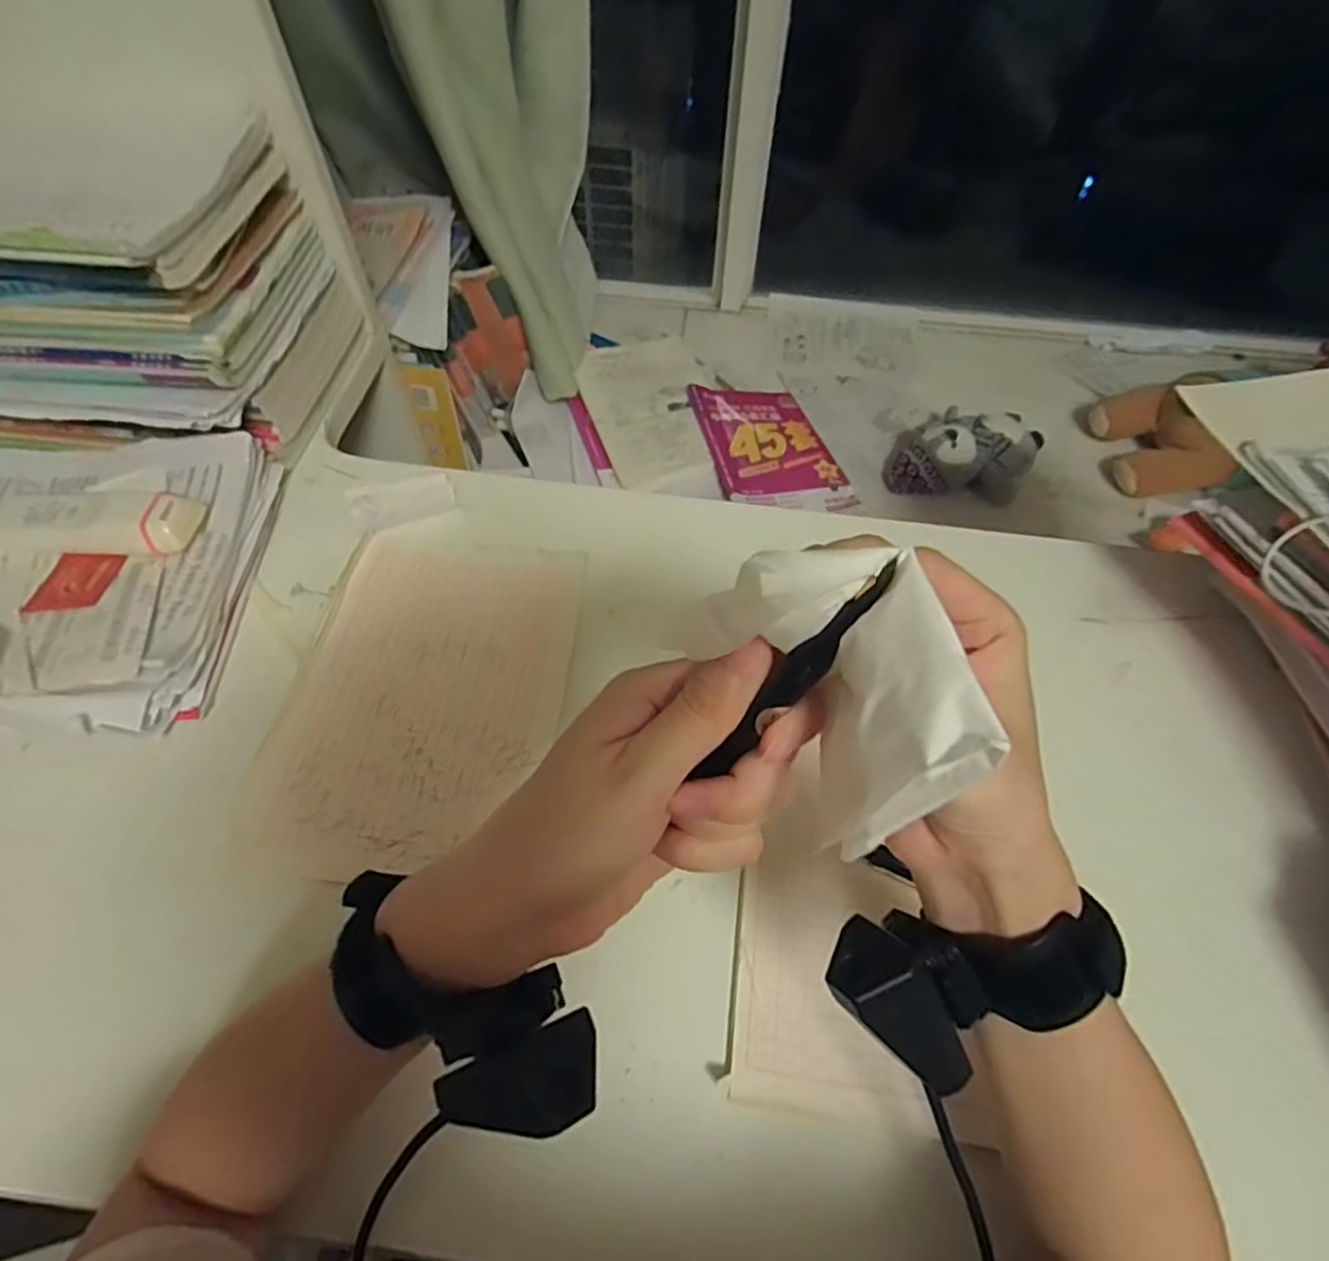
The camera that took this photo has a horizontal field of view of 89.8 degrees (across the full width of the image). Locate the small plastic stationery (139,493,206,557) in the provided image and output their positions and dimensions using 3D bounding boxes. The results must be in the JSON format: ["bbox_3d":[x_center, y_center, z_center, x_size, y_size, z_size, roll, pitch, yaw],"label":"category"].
[{"bbox_3d":[-0.354,-0.078,0.480,0.019,0.029,0.044,5,58,1],"label":"small plastic stationery"}]

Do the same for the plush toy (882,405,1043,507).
[{"bbox_3d":[0.468,-0.284,1.051,0.222,0.090,0.140,5,58,0],"label":"plush toy"}]

